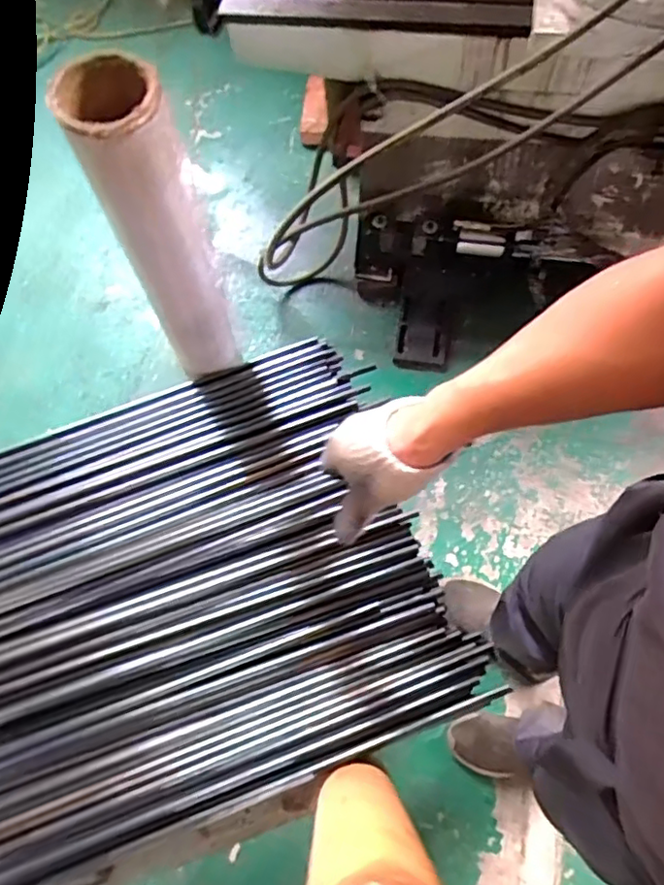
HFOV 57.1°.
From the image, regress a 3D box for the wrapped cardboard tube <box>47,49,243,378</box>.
[{"bbox_3d":[-0.172,-0.205,0.659,0.080,0.396,0.081,-15,70,-1],"label":"wrapped cardboard tube"}]

